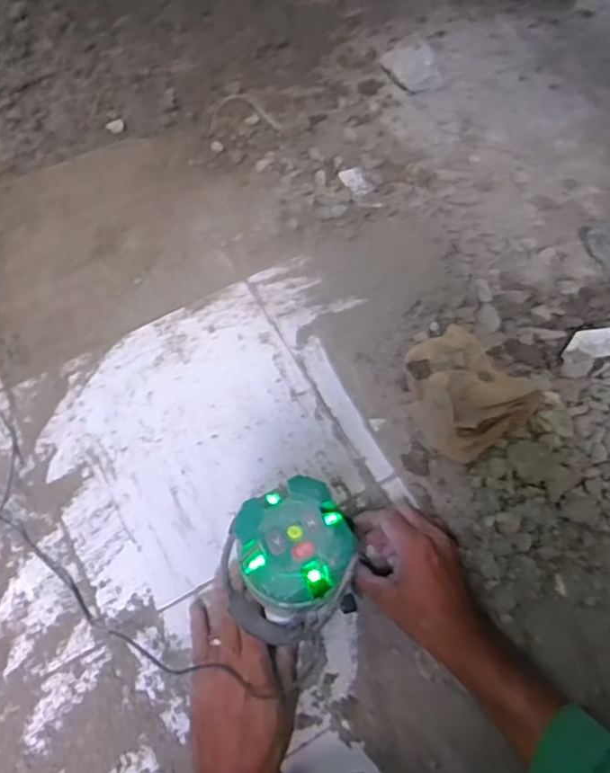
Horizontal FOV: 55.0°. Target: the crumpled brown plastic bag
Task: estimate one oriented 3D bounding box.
[{"bbox_3d":[0.169,0.000,0.628,0.128,0.034,0.127,-36,68,-15],"label":"crumpled brown plastic bag"}]

